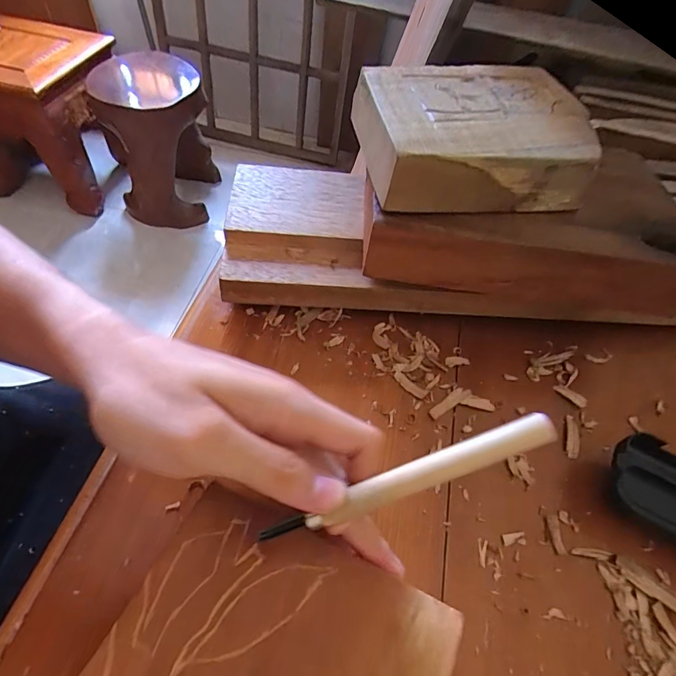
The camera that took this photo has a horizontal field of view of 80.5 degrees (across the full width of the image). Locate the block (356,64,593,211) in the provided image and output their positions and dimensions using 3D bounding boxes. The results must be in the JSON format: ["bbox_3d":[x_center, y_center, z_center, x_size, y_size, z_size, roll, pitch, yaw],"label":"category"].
[{"bbox_3d":[0.087,-0.133,0.264,0.138,0.040,0.110,-2,56,-10],"label":"block"}]

